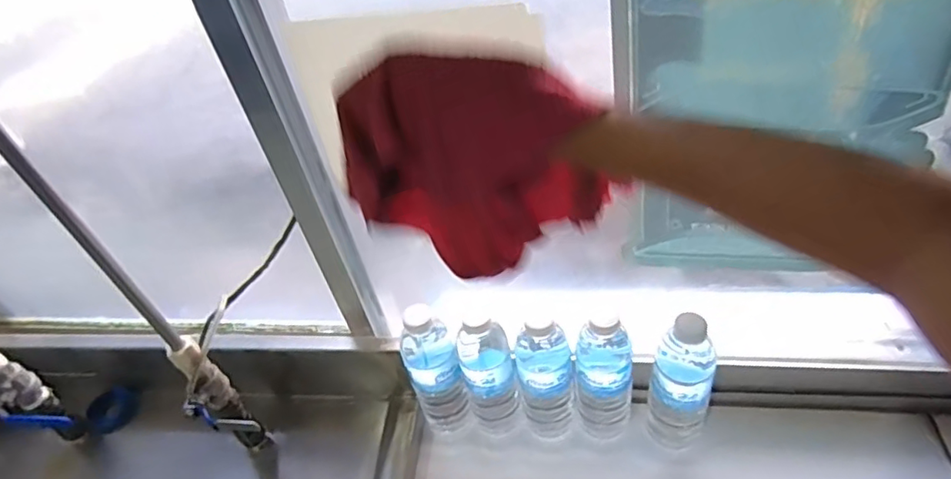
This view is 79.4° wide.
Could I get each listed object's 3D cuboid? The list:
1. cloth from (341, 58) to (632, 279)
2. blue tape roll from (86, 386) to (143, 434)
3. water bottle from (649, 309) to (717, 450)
[{"bbox_3d":[0.000,-0.055,0.488,0.215,0.199,0.044,3,40,12],"label":"cloth"},{"bbox_3d":[-0.484,0.226,0.769,0.061,0.026,0.055,-34,48,-23],"label":"blue tape roll"},{"bbox_3d":[0.214,0.155,0.601,0.071,0.198,0.052,10,47,21],"label":"water bottle"}]

